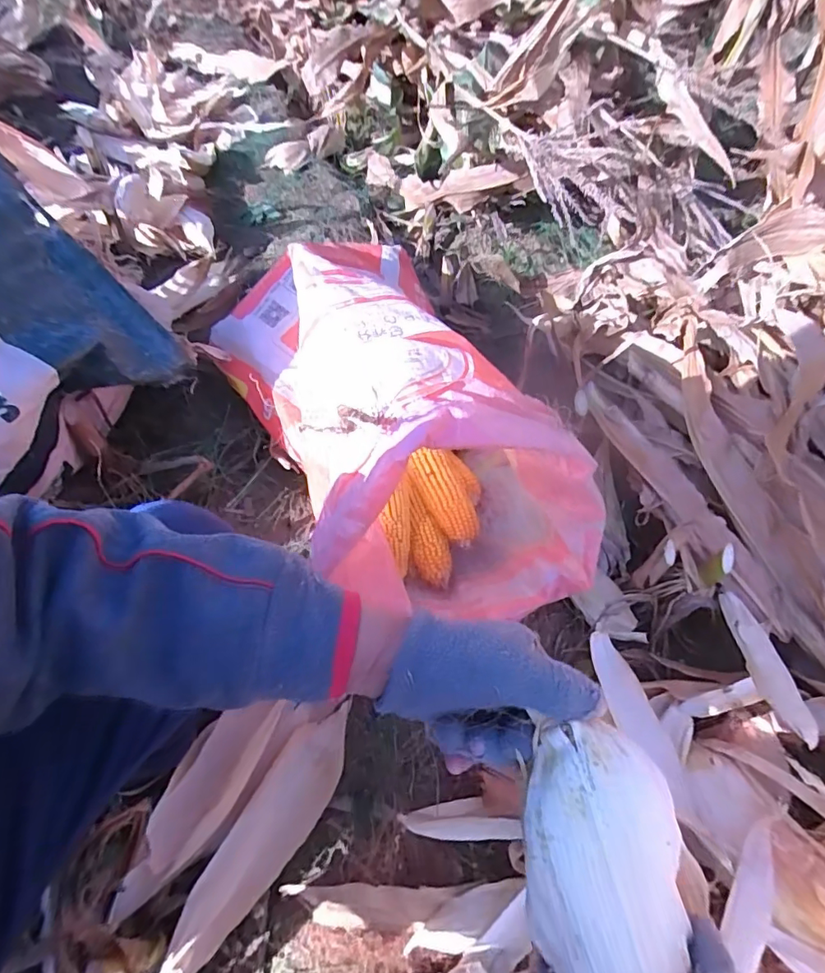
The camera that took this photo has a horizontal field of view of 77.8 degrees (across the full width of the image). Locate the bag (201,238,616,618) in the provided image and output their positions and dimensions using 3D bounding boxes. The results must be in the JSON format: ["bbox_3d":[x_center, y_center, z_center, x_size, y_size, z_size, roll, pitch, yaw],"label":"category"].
[{"bbox_3d":[-0.046,-0.145,0.720,0.322,0.347,0.711,-21,59,-19],"label":"bag"}]

